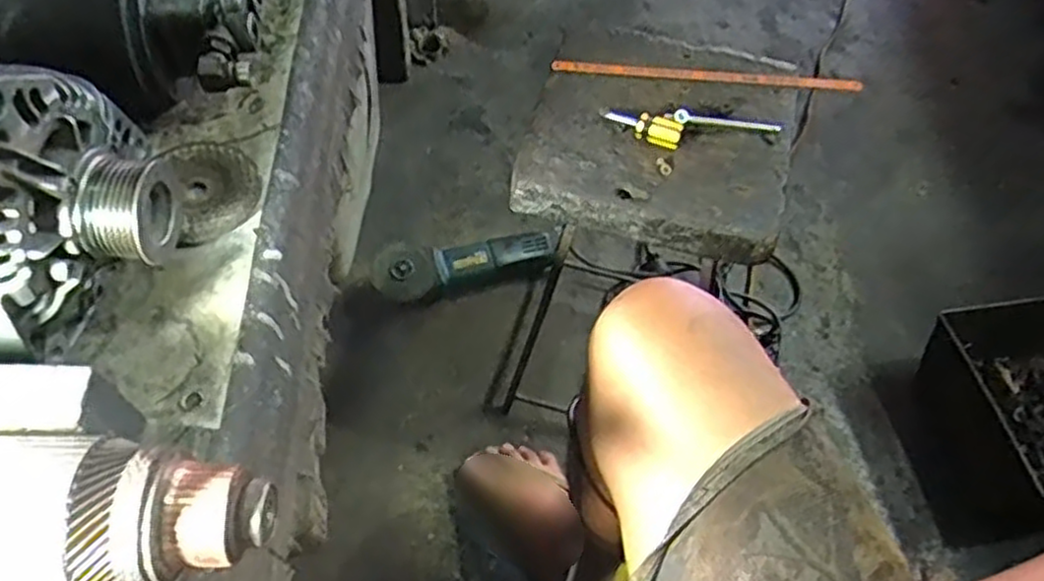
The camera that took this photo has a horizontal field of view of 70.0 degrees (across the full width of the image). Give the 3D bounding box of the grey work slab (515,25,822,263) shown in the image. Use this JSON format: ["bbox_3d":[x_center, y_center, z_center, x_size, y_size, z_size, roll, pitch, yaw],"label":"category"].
[{"bbox_3d":[0.136,-0.155,0.729,0.246,0.048,0.243,15,58,6],"label":"grey work slab"}]

